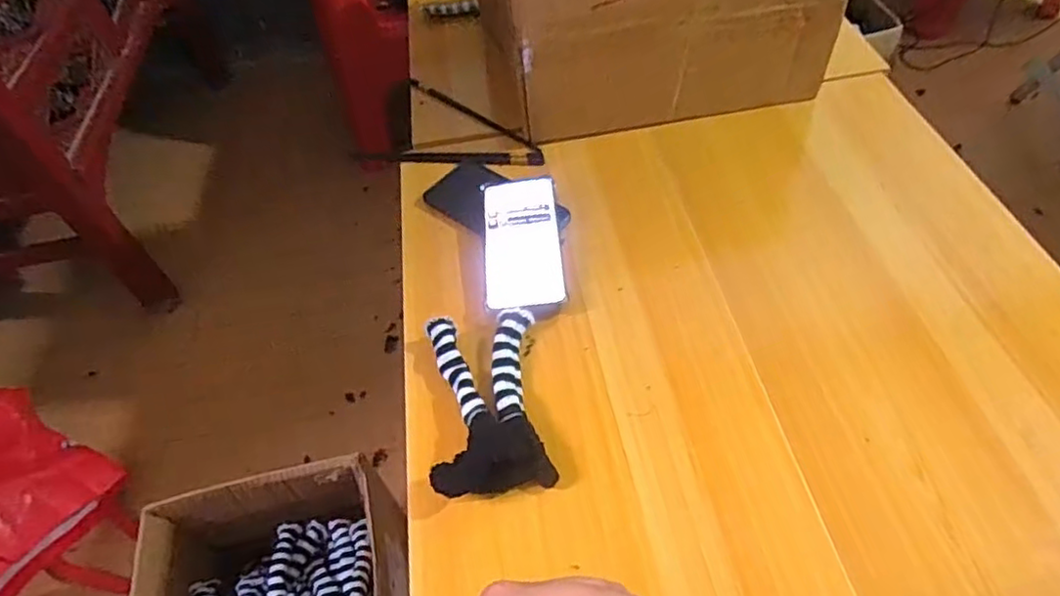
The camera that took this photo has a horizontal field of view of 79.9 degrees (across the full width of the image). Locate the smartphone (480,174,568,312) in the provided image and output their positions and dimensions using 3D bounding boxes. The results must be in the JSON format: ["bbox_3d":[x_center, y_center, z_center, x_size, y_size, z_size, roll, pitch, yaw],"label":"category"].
[{"bbox_3d":[-0.008,-0.058,0.632,0.077,0.008,0.162,-5,59,0],"label":"smartphone"}]

